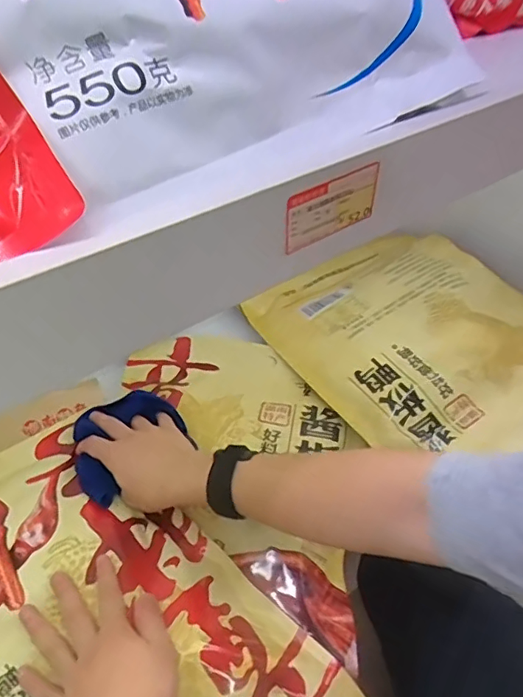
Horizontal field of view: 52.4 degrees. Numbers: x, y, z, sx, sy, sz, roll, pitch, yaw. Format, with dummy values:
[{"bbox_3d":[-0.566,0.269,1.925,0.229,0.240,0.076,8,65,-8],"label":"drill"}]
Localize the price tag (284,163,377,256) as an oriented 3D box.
[{"bbox_3d":[0.042,-0.083,0.313,0.067,0.037,0.004,-28,53,-26],"label":"price tag"}]

